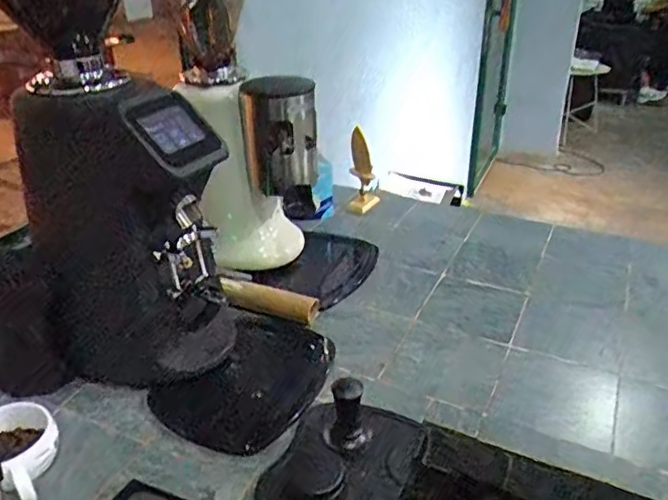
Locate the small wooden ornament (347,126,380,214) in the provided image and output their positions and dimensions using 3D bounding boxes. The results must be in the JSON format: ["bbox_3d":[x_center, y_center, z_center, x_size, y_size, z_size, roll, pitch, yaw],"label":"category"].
[{"bbox_3d":[0.066,-0.170,1.201,0.067,0.183,0.116,1,29,4],"label":"small wooden ornament"}]

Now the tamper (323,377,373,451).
[{"bbox_3d":[0.017,0.193,0.668,0.056,0.082,0.067,-1,29,0],"label":"tamper"}]

